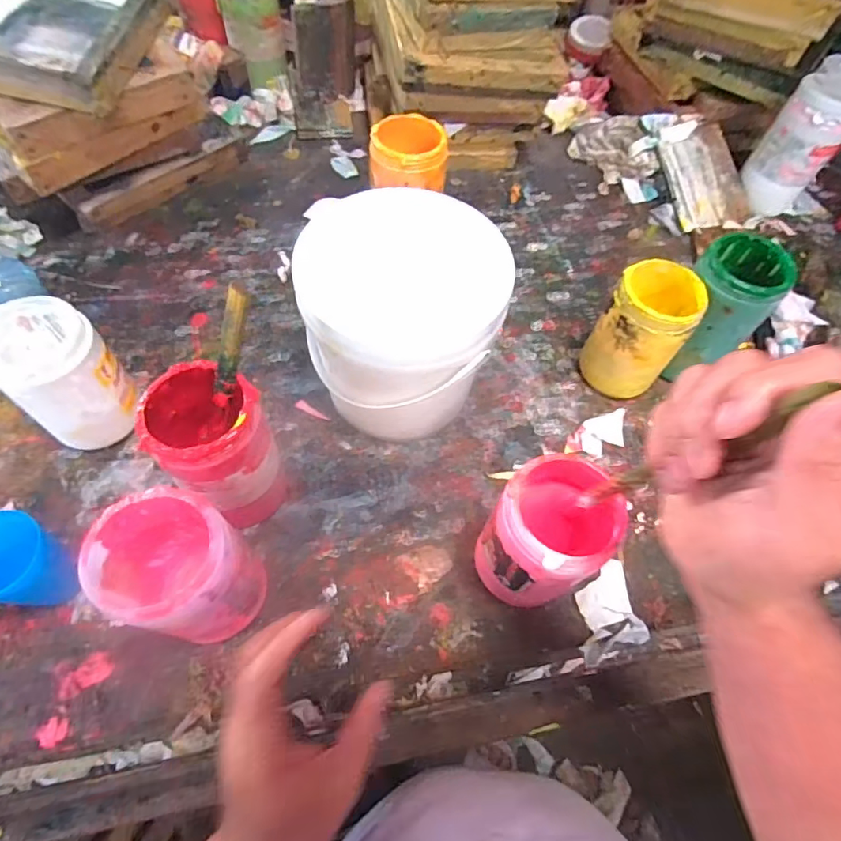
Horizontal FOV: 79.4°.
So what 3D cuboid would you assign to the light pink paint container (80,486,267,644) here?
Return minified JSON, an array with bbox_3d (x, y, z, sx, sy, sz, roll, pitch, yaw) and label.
[{"bbox_3d":[-0.190,0.128,0.416,0.095,0.170,0.087,2,60,-3],"label":"light pink paint container"}]

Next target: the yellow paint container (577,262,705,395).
[{"bbox_3d":[0.252,-0.098,0.591,0.092,0.147,0.100,32,63,14],"label":"yellow paint container"}]

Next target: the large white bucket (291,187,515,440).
[{"bbox_3d":[-0.019,-0.098,0.545,0.187,0.194,0.201,2,60,-3],"label":"large white bucket"}]

